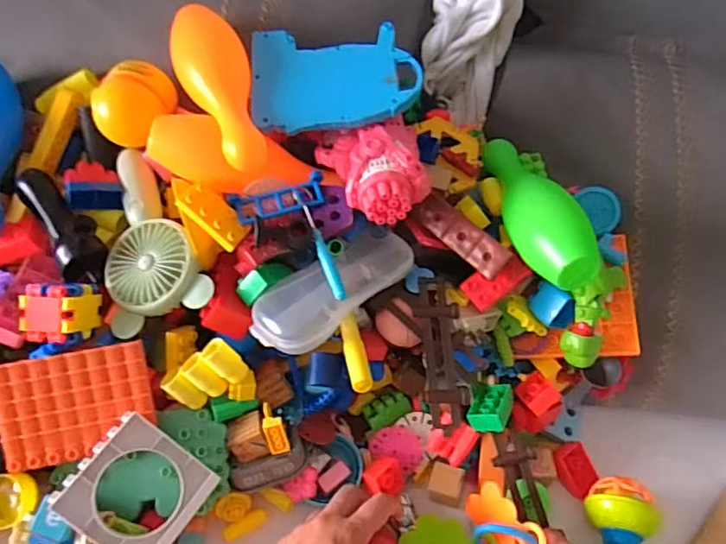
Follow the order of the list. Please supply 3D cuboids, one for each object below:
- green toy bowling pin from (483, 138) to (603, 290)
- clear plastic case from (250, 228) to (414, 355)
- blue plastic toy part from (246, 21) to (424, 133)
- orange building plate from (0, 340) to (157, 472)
[{"bbox_3d":[0.161,-0.069,0.529,0.063,0.049,0.208,-4,42,-8],"label":"green toy bowling pin"},{"bbox_3d":[-0.029,0.012,0.509,0.155,0.030,0.066,-35,63,-27],"label":"clear plastic case"},{"bbox_3d":[-0.027,-0.181,0.512,0.150,0.008,0.116,-7,66,4],"label":"blue plastic toy part"},{"bbox_3d":[-0.247,0.115,0.482,0.123,0.010,0.090,-10,92,-7],"label":"orange building plate"}]

